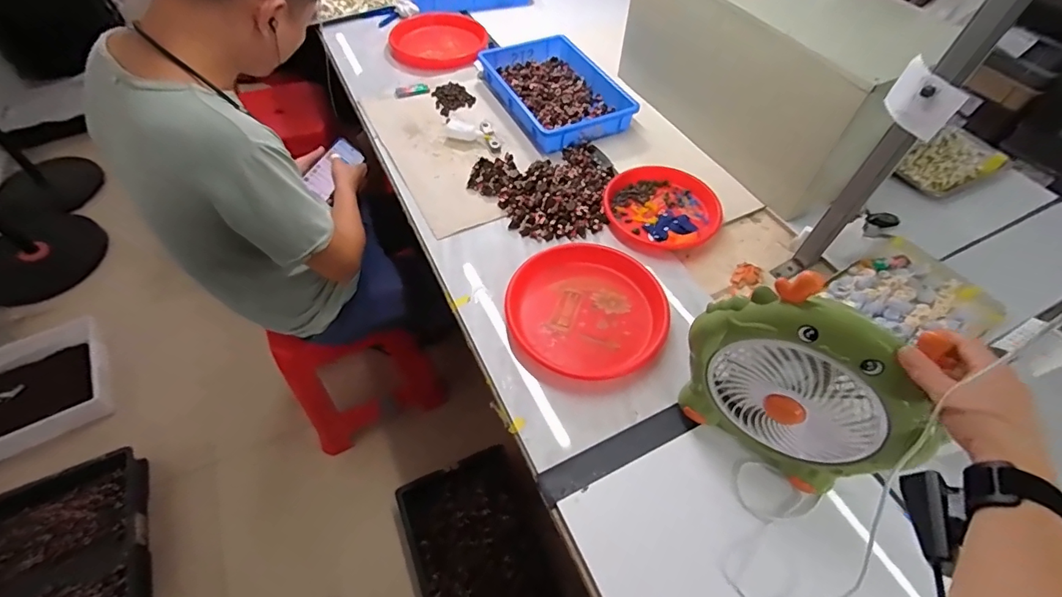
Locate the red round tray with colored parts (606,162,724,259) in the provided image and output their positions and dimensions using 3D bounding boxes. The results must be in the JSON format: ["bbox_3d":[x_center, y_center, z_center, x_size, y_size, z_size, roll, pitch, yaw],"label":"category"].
[{"bbox_3d":[0.233,-0.163,0.827,0.193,0.029,0.195,1,54,-1],"label":"red round tray with colored parts"}]

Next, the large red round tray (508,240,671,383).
[{"bbox_3d":[0.085,0.009,0.709,0.226,0.025,0.234,-2,54,-3],"label":"large red round tray"}]

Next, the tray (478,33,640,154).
[{"bbox_3d":[0.060,-0.500,1.098,0.267,0.060,0.410,-17,56,-14],"label":"tray"}]

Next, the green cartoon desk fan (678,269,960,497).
[{"bbox_3d":[0.291,0.102,0.518,0.232,0.246,0.067,39,62,23],"label":"green cartoon desk fan"}]

